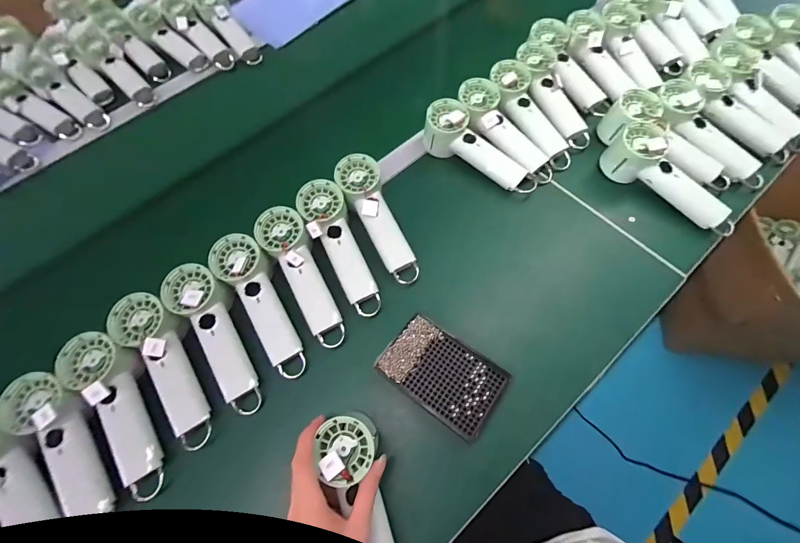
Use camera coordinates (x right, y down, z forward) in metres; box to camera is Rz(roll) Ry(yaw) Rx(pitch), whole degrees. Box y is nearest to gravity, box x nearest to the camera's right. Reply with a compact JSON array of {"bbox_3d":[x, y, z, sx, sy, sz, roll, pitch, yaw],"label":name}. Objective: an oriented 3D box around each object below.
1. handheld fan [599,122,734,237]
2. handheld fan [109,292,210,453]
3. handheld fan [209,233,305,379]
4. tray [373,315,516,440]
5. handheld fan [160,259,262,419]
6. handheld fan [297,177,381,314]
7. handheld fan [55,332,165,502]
[{"bbox_3d":[0.393,-0.136,0.505,0.197,0.064,0.067,39,73,19],"label":"handheld fan"},{"bbox_3d":[-0.284,0.117,0.433,0.067,0.043,0.205,-31,82,-11],"label":"handheld fan"},{"bbox_3d":[-0.181,0.045,0.471,0.062,0.044,0.199,-28,83,-10],"label":"handheld fan"},{"bbox_3d":[0.052,0.122,0.425,0.138,0.025,0.089,34,71,17],"label":"tray"},{"bbox_3d":[-0.230,0.081,0.447,0.063,0.038,0.201,-30,82,-10],"label":"handheld fan"},{"bbox_3d":[-0.080,-0.034,0.484,0.060,0.038,0.199,-25,80,-8],"label":"handheld fan"},{"bbox_3d":[-0.326,0.160,0.404,0.075,0.030,0.202,-31,81,-11],"label":"handheld fan"}]

